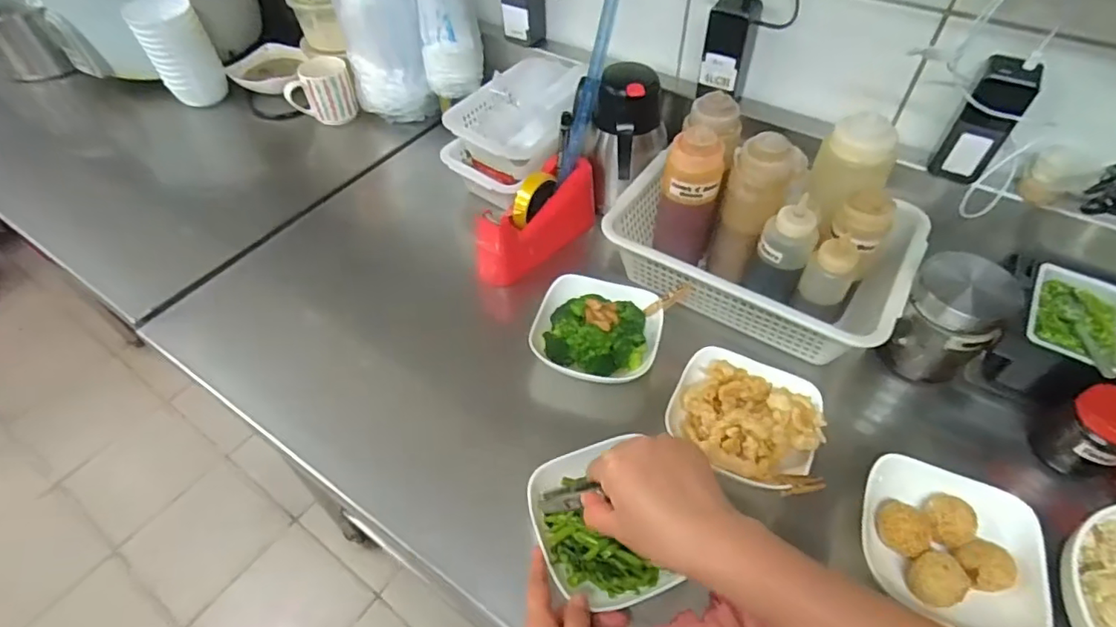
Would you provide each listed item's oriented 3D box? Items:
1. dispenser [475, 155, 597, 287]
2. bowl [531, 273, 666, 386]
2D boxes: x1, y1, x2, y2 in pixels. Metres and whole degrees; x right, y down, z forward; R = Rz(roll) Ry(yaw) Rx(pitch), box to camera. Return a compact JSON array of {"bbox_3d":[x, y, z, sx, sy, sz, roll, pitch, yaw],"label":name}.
[{"bbox_3d":[-0.026,-0.130,0.783,0.064,0.103,0.202,34,58,26],"label":"dispenser"},{"bbox_3d":[0.050,0.014,0.681,0.154,0.051,0.138,9,51,9],"label":"bowl"}]

